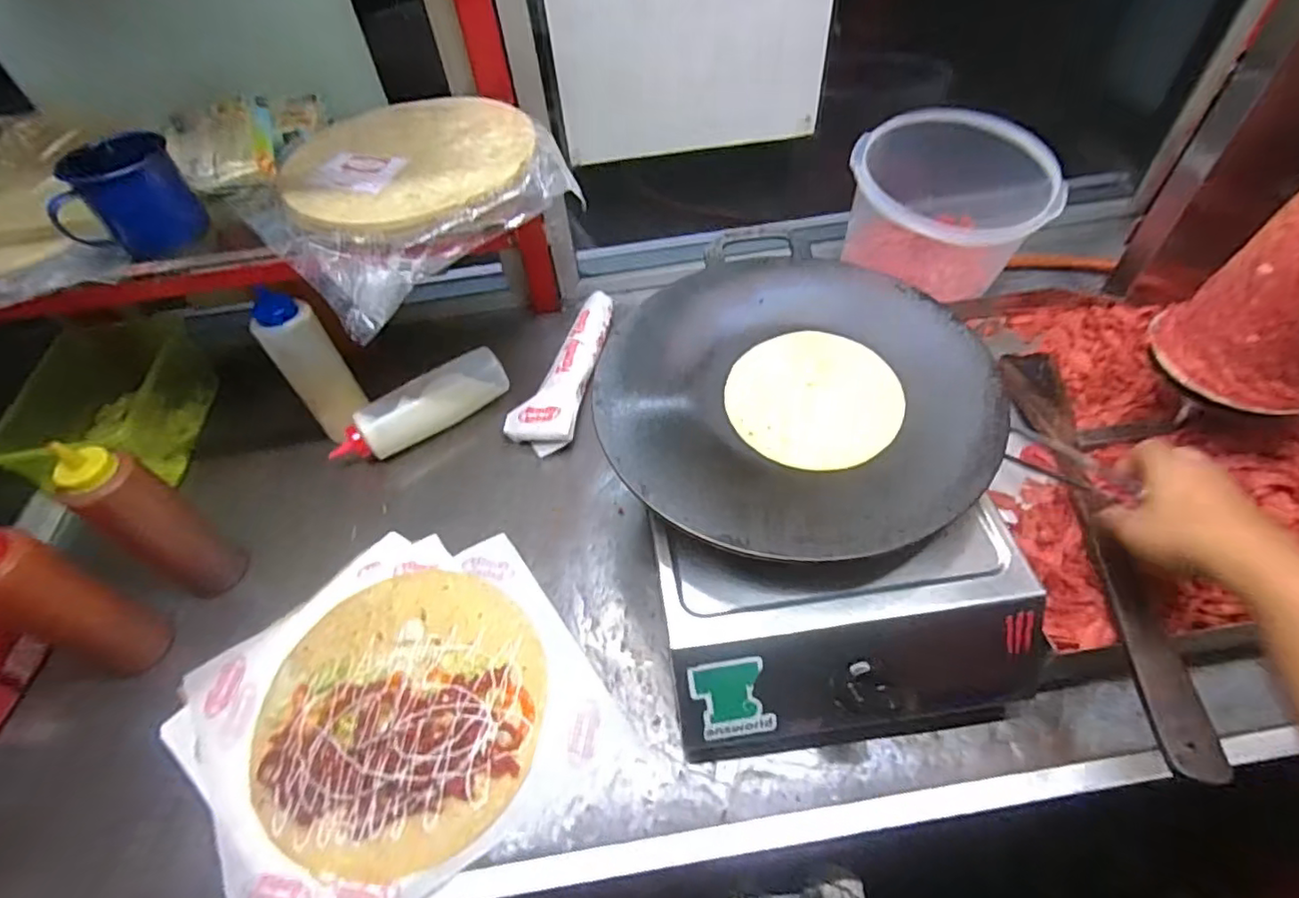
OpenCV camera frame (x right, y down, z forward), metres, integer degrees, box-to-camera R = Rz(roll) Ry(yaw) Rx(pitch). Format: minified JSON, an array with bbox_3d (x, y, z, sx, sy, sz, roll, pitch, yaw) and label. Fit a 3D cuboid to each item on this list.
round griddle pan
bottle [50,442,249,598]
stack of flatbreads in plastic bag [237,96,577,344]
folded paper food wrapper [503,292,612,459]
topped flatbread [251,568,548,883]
[{"bbox_3d":[0.118,-0.063,0.539,0.314,0.026,0.345,-2,51,2],"label":"round griddle pan"},{"bbox_3d":[-0.448,0.064,0.559,0.049,0.183,0.065,23,55,19],"label":"bottle"},{"bbox_3d":[-0.212,-0.234,0.548,0.250,0.051,0.255,-35,59,-24],"label":"stack of flatbreads in plastic bag"},{"bbox_3d":[-0.096,-0.104,0.777,0.076,0.035,0.259,12,53,10],"label":"folded paper food wrapper"},{"bbox_3d":[-0.214,0.218,0.534,0.242,0.020,0.239,-2,51,2],"label":"topped flatbread"}]

